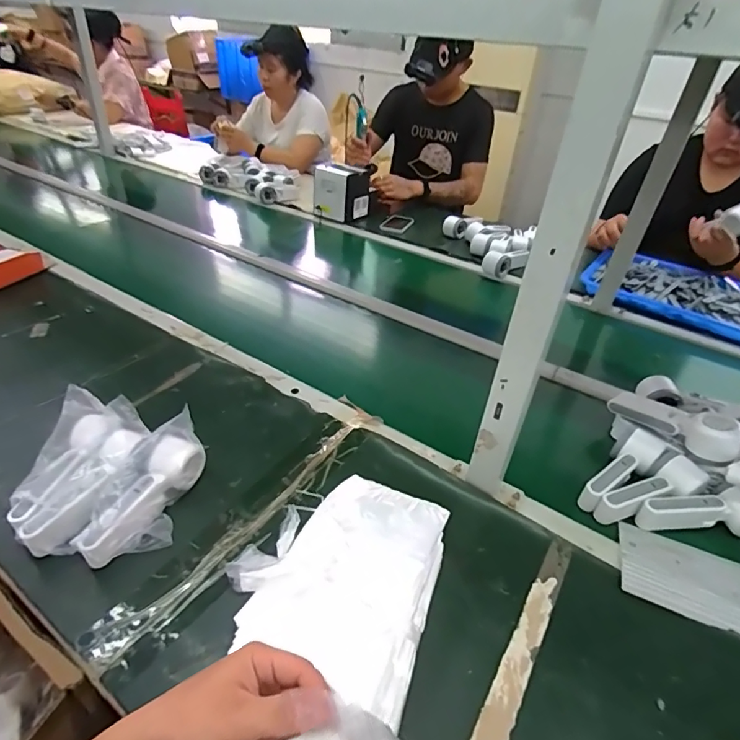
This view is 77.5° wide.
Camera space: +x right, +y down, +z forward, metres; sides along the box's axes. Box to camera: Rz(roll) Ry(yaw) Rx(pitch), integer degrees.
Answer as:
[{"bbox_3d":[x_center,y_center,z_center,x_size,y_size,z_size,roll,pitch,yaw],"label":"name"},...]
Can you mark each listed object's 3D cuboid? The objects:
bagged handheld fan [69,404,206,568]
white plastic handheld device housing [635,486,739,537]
[{"bbox_3d":[-0.257,0.141,0.540,0.071,0.081,0.179,7,38,4],"label":"bagged handheld fan"},{"bbox_3d":[0.421,0.182,0.578,0.153,0.051,0.047,-1,38,-6],"label":"white plastic handheld device housing"}]

